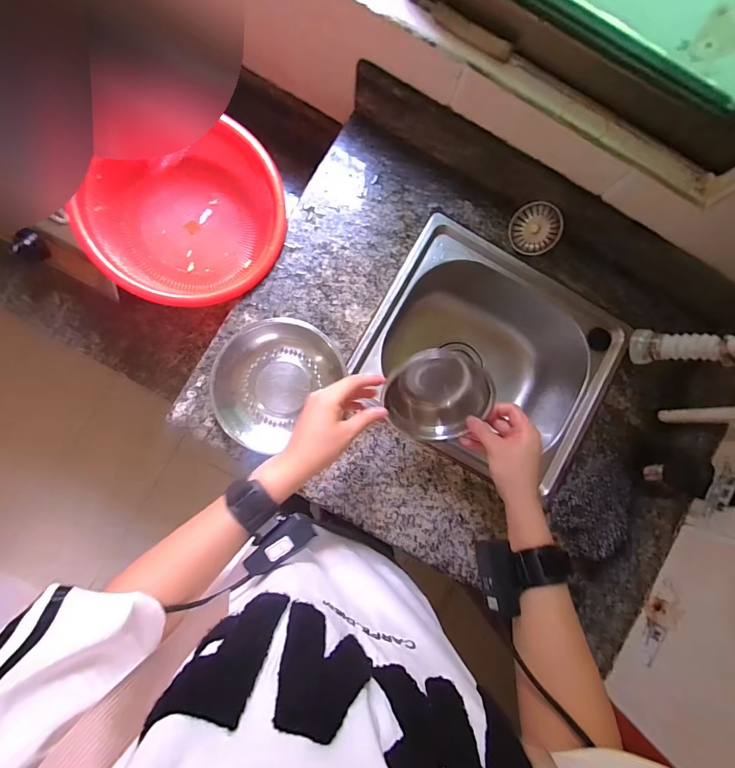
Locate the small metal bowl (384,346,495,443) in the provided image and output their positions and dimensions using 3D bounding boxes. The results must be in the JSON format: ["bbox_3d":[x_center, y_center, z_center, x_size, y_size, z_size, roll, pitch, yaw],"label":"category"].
[{"bbox_3d":[0.085,0.014,0.482,0.123,0.058,0.110,-19,87,-6],"label":"small metal bowl"}]

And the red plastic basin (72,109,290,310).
[{"bbox_3d":[-0.263,-0.246,0.582,0.271,0.123,0.258,0,85,-5],"label":"red plastic basin"}]

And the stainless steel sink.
[{"bbox_3d":[0.199,-0.059,0.686,0.377,0.177,0.302,29,84,-2],"label":"stainless steel sink"}]

